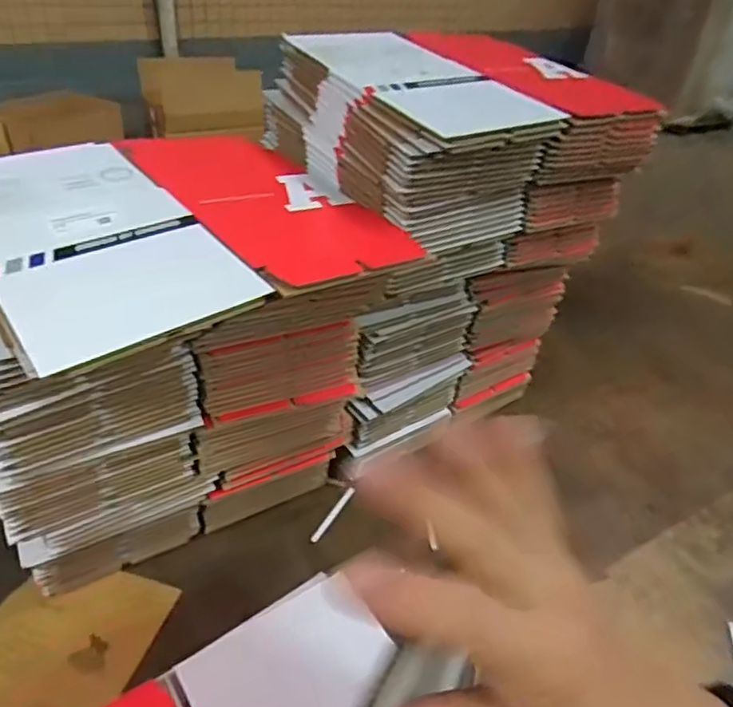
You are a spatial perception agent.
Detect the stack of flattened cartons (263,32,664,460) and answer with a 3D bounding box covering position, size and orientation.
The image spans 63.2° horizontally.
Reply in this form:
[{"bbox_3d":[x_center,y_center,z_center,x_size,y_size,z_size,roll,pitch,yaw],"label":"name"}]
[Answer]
[{"bbox_3d":[0.098,-0.143,0.830,0.361,0.461,0.348,-16,41,-26],"label":"stack of flattened cartons"}]

